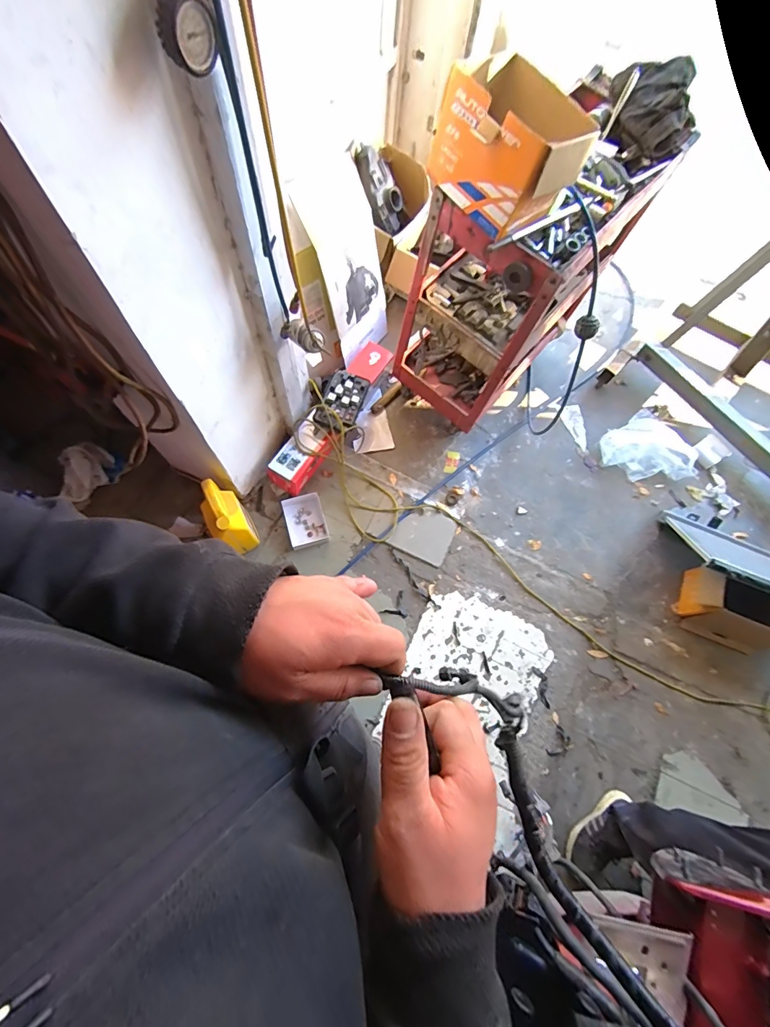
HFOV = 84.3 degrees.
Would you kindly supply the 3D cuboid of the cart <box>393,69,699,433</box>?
[{"bbox_3d":[0.455,-0.772,1.428,0.405,0.702,0.759,43,73,10],"label":"cart"}]

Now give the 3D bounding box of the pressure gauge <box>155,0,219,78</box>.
[{"bbox_3d":[-0.256,-0.626,0.553,0.042,0.074,0.066,22,71,3],"label":"pressure gauge"}]

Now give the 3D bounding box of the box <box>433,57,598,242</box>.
[{"bbox_3d":[0.264,-0.784,0.933,0.181,0.193,0.278,-39,79,-16],"label":"box"}]

